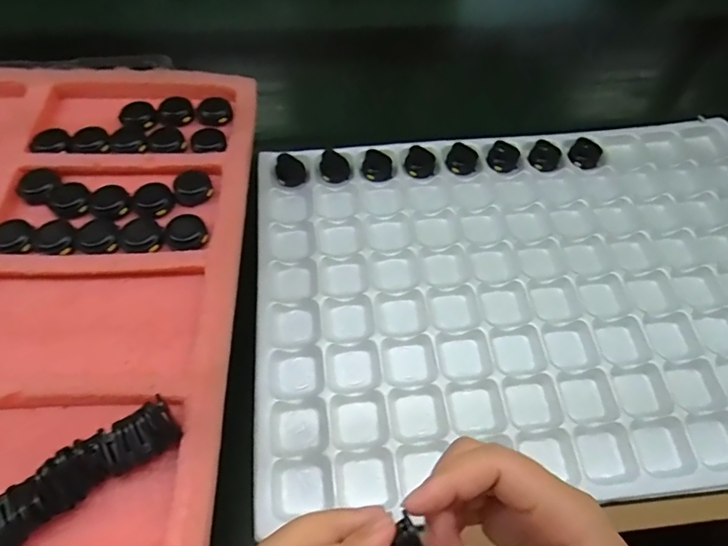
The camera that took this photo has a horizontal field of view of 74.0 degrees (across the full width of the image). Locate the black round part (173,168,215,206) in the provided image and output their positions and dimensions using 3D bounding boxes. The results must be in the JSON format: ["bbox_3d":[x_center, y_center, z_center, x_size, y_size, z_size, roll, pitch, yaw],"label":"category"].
[{"bbox_3d":[-0.137,-0.069,0.386,0.029,0.008,0.031,1,56,-1],"label":"black round part"}]

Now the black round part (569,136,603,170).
[{"bbox_3d":[0.234,-0.126,0.509,0.032,0.015,0.035,1,56,-1],"label":"black round part"}]

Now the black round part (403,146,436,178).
[{"bbox_3d":[0.058,-0.114,0.494,0.029,0.018,0.024,15,56,8],"label":"black round part"}]

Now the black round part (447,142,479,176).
[{"bbox_3d":[0.101,-0.117,0.498,0.031,0.018,0.027,15,56,8],"label":"black round part"}]

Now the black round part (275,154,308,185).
[{"bbox_3d":[-0.073,-0.106,0.487,0.029,0.024,0.024,-4,56,-5],"label":"black round part"}]

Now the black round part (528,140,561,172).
[{"bbox_3d":[0.190,-0.123,0.507,0.031,0.020,0.031,1,56,-1],"label":"black round part"}]

